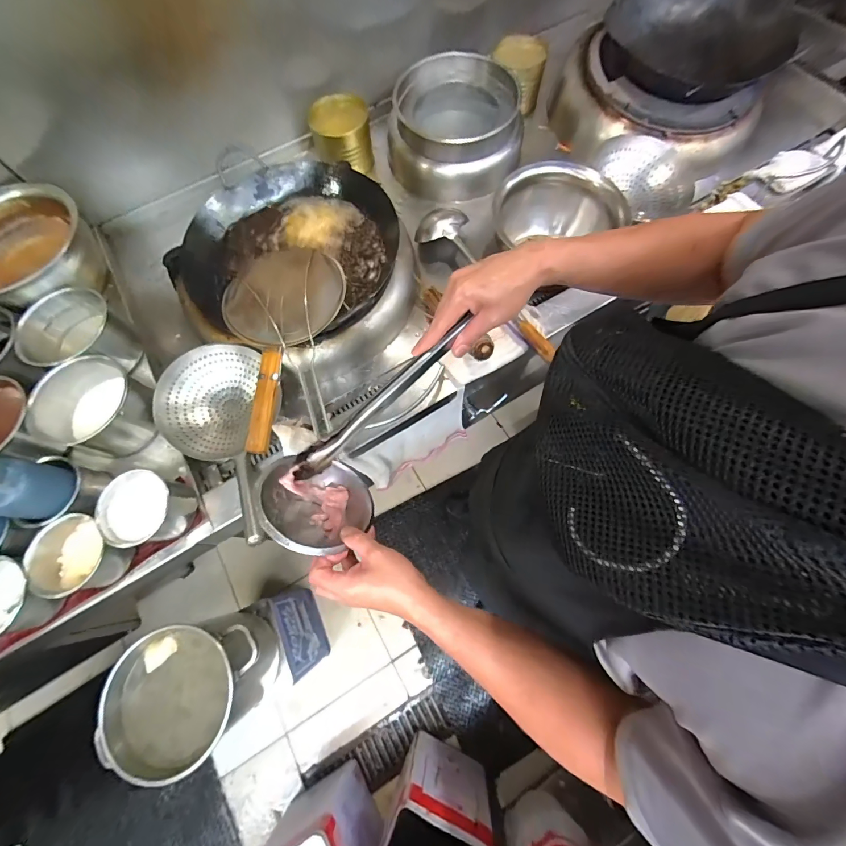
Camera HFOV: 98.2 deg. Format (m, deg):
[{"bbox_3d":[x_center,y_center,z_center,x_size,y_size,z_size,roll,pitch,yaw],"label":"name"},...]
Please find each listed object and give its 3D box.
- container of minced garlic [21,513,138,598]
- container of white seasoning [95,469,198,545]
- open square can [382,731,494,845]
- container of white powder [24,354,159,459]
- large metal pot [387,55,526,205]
[{"bbox_3d":[-0.588,0.226,0.632,0.111,0.084,0.121,9,70,6],"label":"container of minced garlic"},{"bbox_3d":[-0.488,0.155,0.652,0.105,0.092,0.122,19,71,10],"label":"container of white seasoning"},{"bbox_3d":[0.023,1.088,0.968,0.239,0.365,0.269,20,71,10],"label":"open square can"},{"bbox_3d":[-0.618,-0.027,0.714,0.149,0.123,0.177,9,70,6],"label":"container of white powder"},{"bbox_3d":[0.087,-0.801,1.006,0.353,0.169,0.300,3,69,4],"label":"large metal pot"}]

